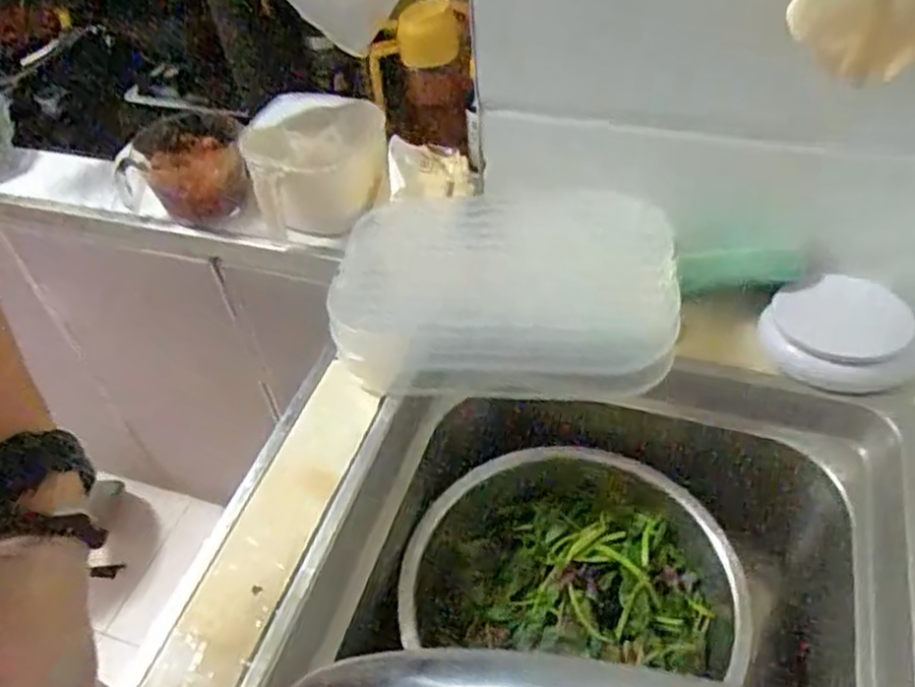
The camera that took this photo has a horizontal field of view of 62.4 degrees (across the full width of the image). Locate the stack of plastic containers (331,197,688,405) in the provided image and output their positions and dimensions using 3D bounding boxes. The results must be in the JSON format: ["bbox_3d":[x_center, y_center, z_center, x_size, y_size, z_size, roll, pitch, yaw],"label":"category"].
[{"bbox_3d":[0.039,-0.058,0.681,0.288,0.075,0.223,2,47,8],"label":"stack of plastic containers"}]

